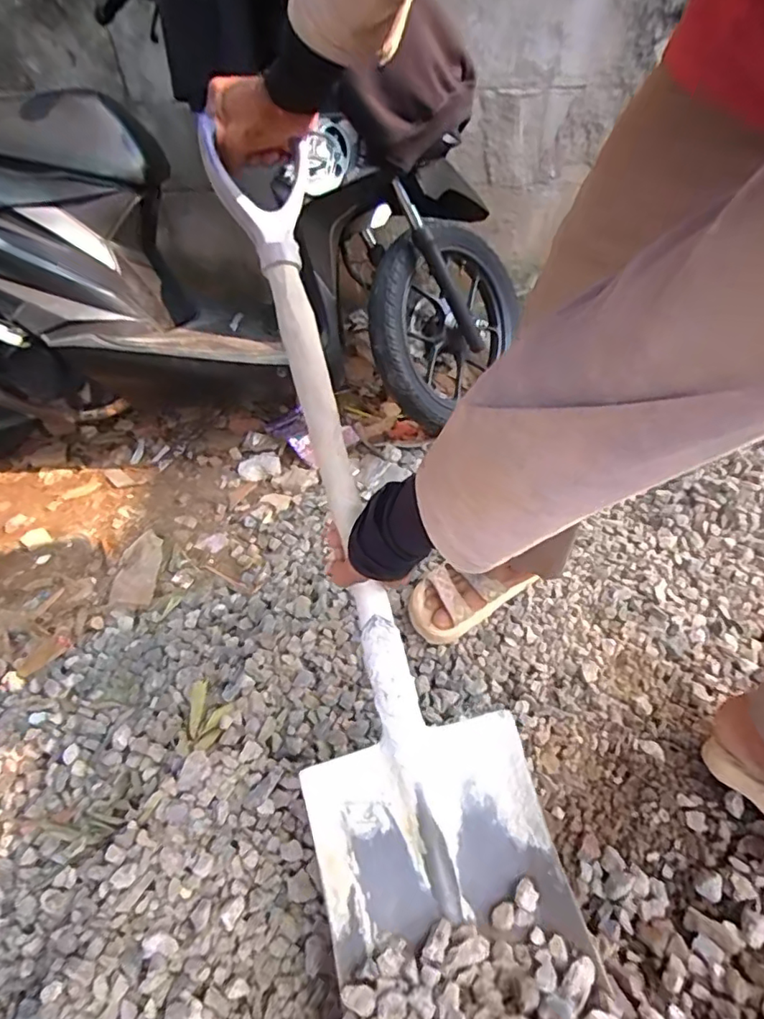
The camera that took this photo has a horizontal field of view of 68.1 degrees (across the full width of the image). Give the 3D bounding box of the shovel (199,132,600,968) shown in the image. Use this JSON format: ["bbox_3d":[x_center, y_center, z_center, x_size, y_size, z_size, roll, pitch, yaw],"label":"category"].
[{"bbox_3d":[-0.027,0.029,0.576,0.229,0.095,0.841,-14,88,-9],"label":"shovel"}]

